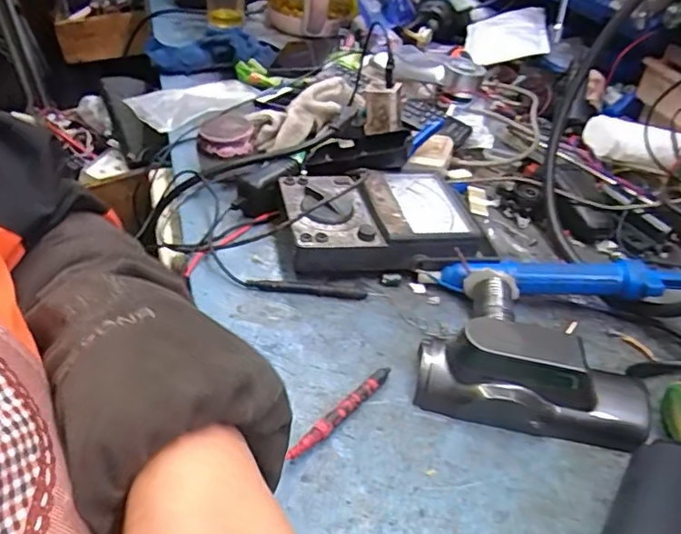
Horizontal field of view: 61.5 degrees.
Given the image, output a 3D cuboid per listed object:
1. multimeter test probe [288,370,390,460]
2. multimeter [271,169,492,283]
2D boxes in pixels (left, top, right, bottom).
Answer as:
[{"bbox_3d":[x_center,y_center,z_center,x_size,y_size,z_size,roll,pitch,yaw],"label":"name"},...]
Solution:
[{"bbox_3d":[0.002,0.096,0.382,0.010,0.013,0.101,30,43,26],"label":"multimeter test probe"},{"bbox_3d":[0.035,-0.041,0.529,0.169,0.050,0.114,0,39,-9],"label":"multimeter"}]

